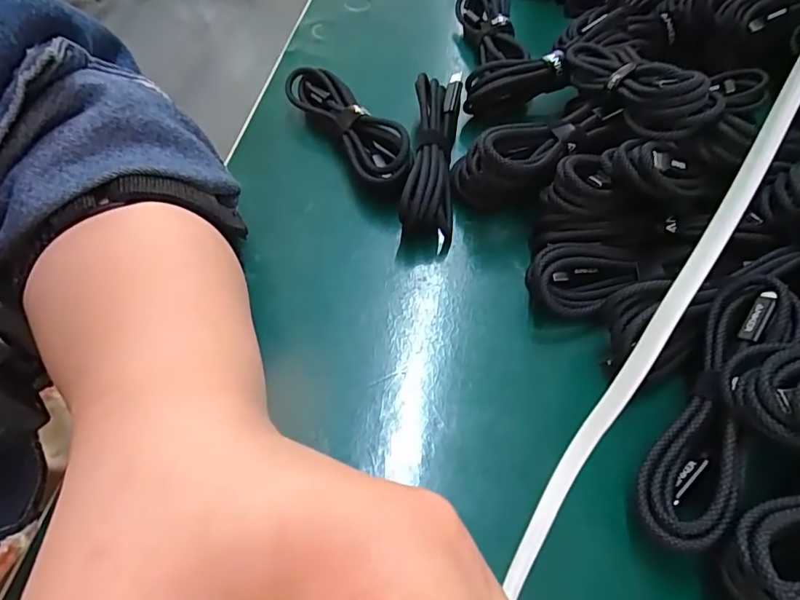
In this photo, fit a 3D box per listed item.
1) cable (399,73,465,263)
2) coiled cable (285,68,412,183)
[{"bbox_3d":[0.018,-0.078,0.276,0.026,0.037,0.112,5,56,5],"label":"cable"},{"bbox_3d":[-0.030,-0.103,0.291,0.030,0.028,0.110,-30,60,-17],"label":"coiled cable"}]

